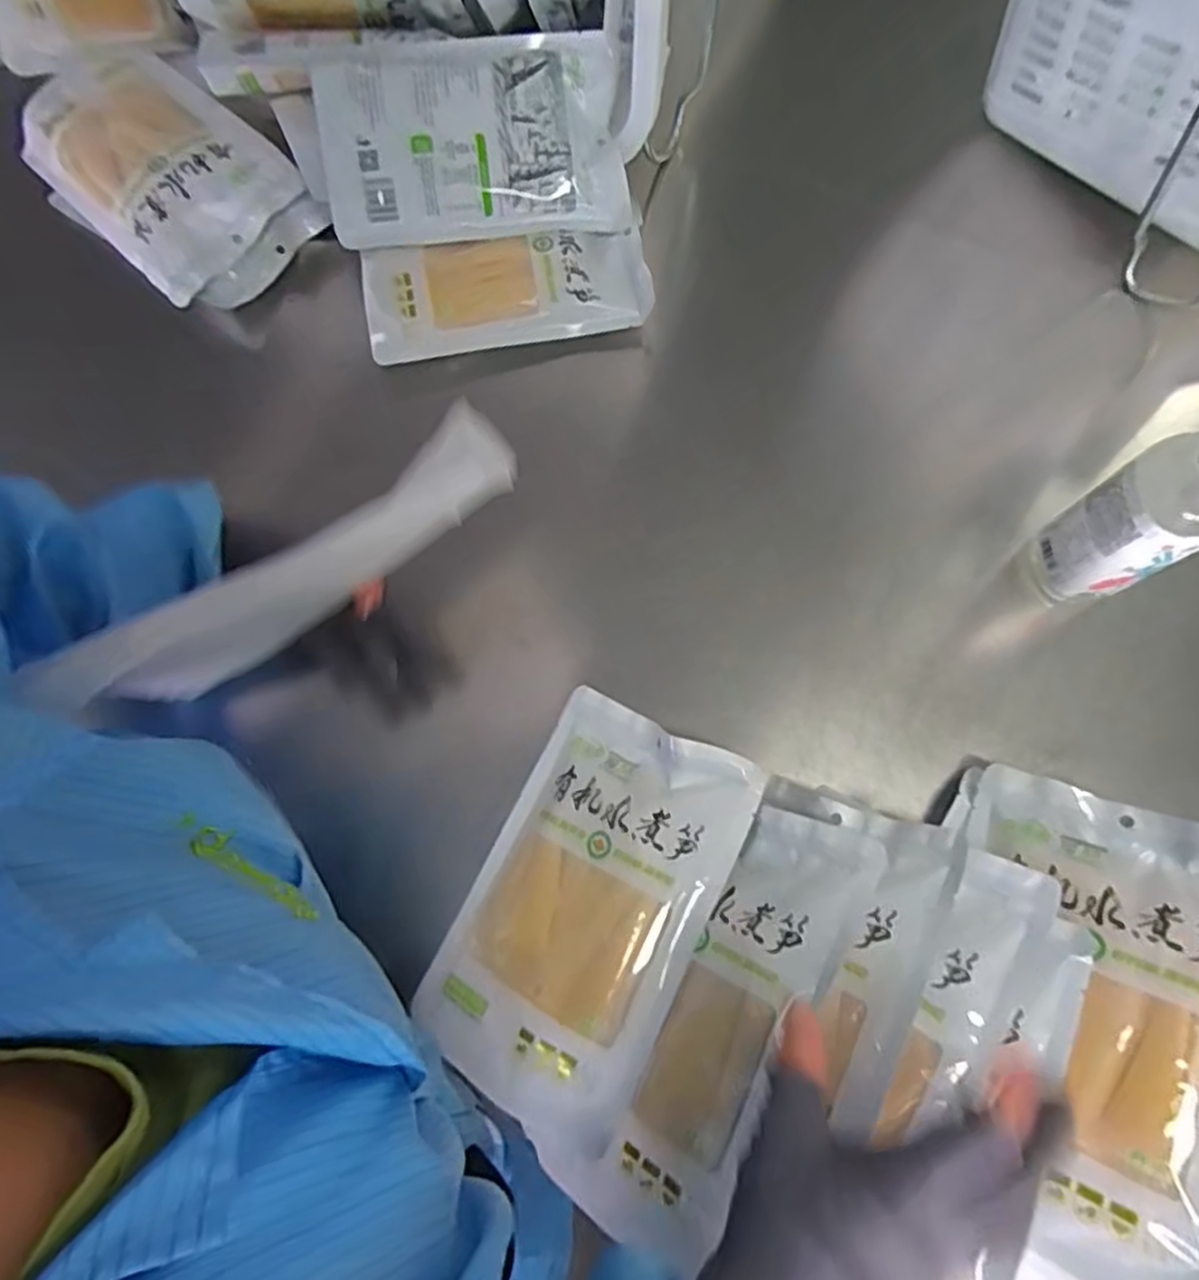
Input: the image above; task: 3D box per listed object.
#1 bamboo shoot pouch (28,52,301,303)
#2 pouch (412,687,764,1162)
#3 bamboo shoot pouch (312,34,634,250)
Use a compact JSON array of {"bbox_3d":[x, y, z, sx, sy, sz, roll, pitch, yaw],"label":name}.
[{"bbox_3d":[-0.397,-0.425,0.645,0.234,0.045,0.154,43,79,12],"label":"bamboo shoot pouch"},{"bbox_3d":[-0.013,0.169,0.472,0.156,0.023,0.252,21,75,31],"label":"pouch"},{"bbox_3d":[-0.106,-0.418,0.609,0.252,0.043,0.159,-12,107,-6],"label":"bamboo shoot pouch"}]

